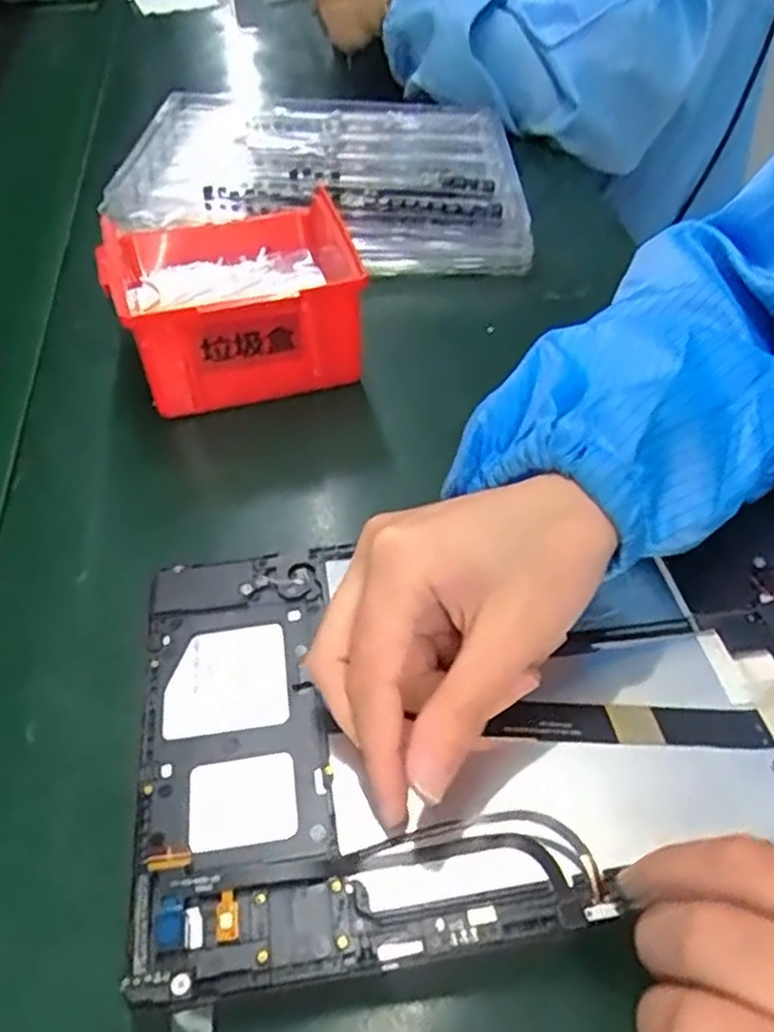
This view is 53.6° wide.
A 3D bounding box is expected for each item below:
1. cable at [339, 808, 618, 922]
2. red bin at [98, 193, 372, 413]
[{"bbox_3d":[0.026,0.101,0.229,0.075,0.008,0.030,0,46,6],"label":"cable"},{"bbox_3d":[-0.087,-0.127,0.439,0.132,0.068,0.139,-13,49,-14],"label":"red bin"}]

